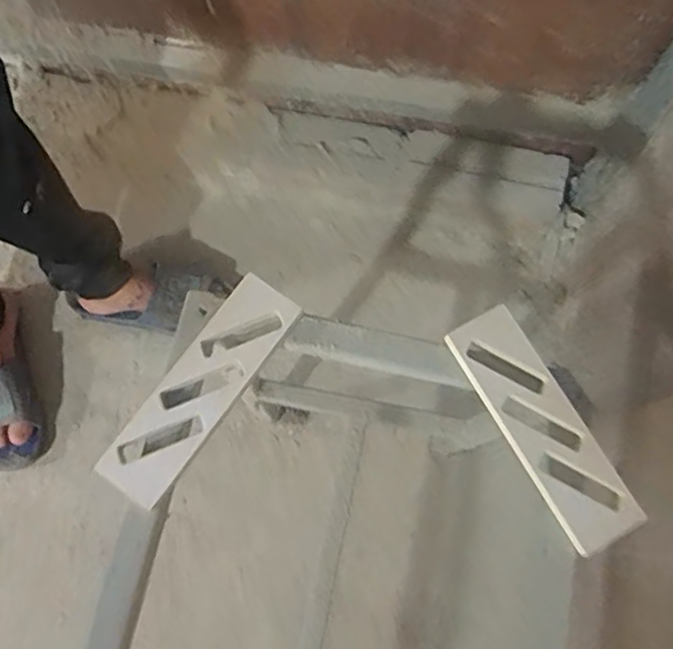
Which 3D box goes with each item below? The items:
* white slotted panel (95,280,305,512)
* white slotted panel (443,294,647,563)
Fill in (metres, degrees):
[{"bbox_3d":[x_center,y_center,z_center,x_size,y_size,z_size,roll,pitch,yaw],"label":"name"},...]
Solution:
[{"bbox_3d":[-0.077,0.035,0.353,0.040,0.009,0.137,34,75,9],"label":"white slotted panel"},{"bbox_3d":[0.114,0.055,0.348,0.042,0.011,0.138,-28,76,-10],"label":"white slotted panel"}]

